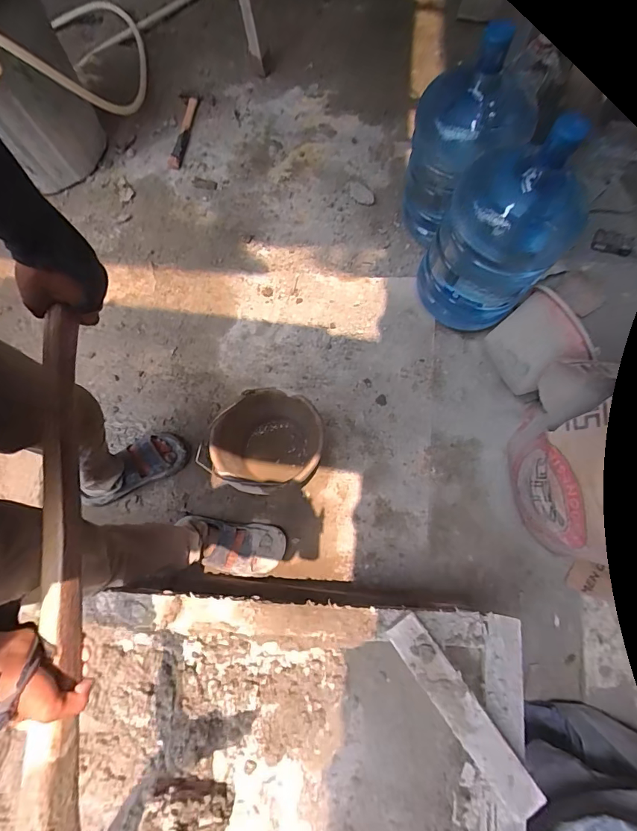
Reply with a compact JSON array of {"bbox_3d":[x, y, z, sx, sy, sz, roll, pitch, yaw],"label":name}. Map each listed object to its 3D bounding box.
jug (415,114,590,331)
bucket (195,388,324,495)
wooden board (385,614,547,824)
[{"bbox_3d":[0.398,-0.411,0.936,0.263,0.448,0.248,19,76,8],"label":"jug"},{"bbox_3d":[-0.120,0.074,1.003,0.243,0.177,0.229,-1,74,3],"label":"bucket"},{"bbox_3d":[0.199,0.407,0.581,0.052,0.018,0.268,-36,75,-8],"label":"wooden board"}]

